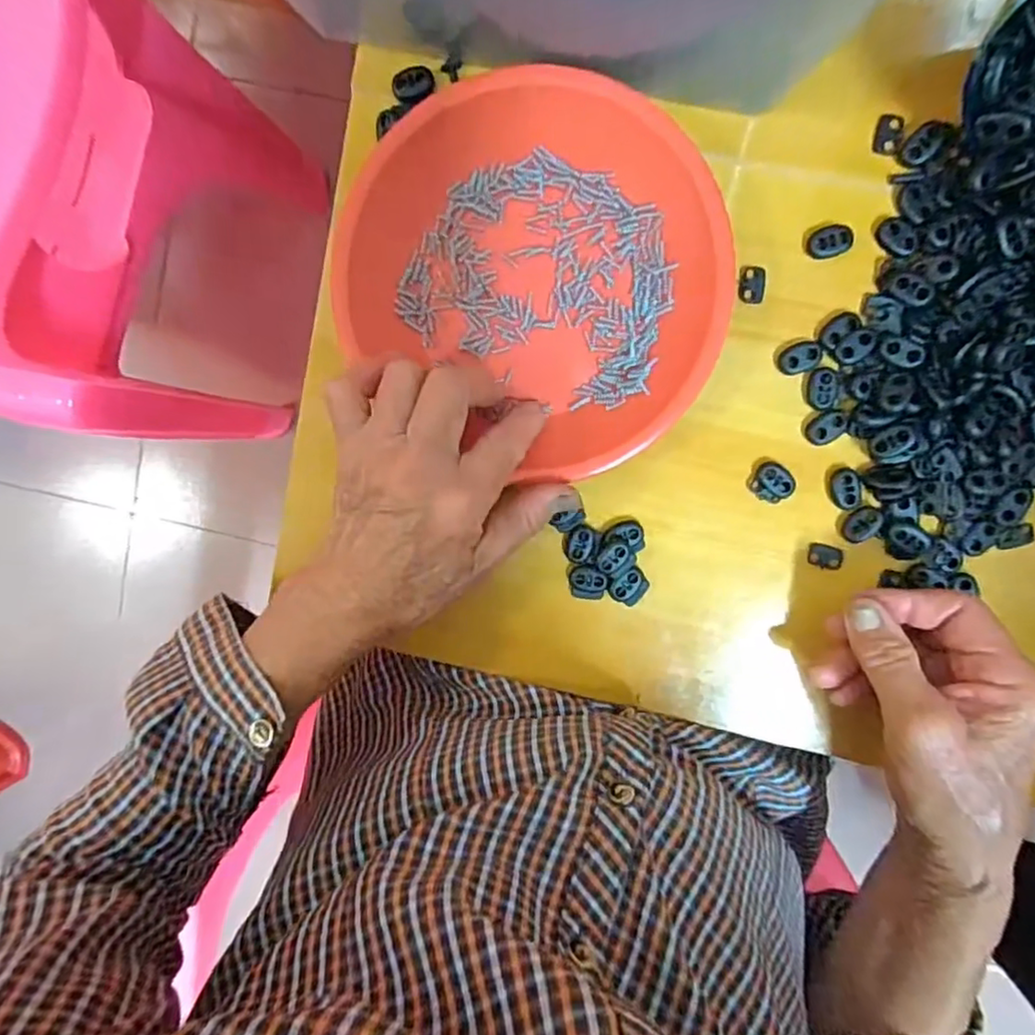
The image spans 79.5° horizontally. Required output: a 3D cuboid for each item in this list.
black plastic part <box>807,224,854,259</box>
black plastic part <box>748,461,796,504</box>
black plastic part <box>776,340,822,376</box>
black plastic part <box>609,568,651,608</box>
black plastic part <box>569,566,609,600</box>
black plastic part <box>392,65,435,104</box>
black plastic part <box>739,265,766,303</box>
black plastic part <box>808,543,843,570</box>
[{"bbox_3d":[0.159,-0.140,0.316,0.021,0.004,0.014,-14,96,6],"label":"black plastic part"},{"bbox_3d":[0.137,-0.019,0.332,0.020,0.006,0.020,31,99,0],"label":"black plastic part"},{"bbox_3d":[0.147,-0.083,0.324,0.021,0.005,0.014,-21,95,7],"label":"black plastic part"},{"bbox_3d":[0.063,0.039,0.345,0.017,0.005,0.021,41,99,-2],"label":"black plastic part"},{"bbox_3d":[0.039,0.037,0.348,0.020,0.007,0.019,10,98,3],"label":"black plastic part"},{"bbox_3d":[-0.054,-0.224,0.321,0.021,0.005,0.014,-21,95,7],"label":"black plastic part"},{"bbox_3d":[0.121,-0.121,0.322,0.013,0.004,0.019,1,97,4],"label":"black plastic part"},{"bbox_3d":[0.166,0.021,0.335,0.019,0.004,0.012,15,98,3],"label":"black plastic part"}]

